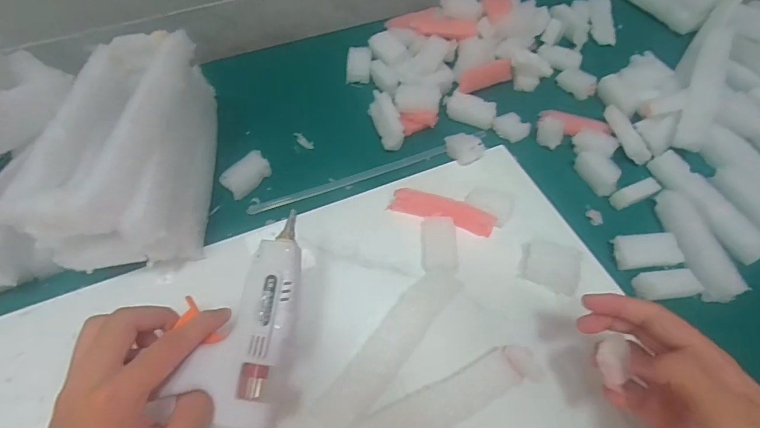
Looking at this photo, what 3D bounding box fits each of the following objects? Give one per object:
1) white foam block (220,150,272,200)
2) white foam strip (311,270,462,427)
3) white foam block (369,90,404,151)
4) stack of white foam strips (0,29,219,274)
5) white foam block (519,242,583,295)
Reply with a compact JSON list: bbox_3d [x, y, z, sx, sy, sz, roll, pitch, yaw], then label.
[{"bbox_3d":[-0.133,-0.039,0.439,0.026,0.020,0.050,32,61,19],"label":"white foam block"},{"bbox_3d":[0.010,0.102,0.342,0.032,0.009,0.150,34,61,19],"label":"white foam strip"},{"bbox_3d":[0.008,-0.101,0.475,0.024,0.030,0.062,-16,59,-11],"label":"white foam block"},{"bbox_3d":[-0.208,-0.064,0.380,0.095,0.114,0.224,0,56,-2],"label":"stack of white foam strips"},{"bbox_3d":[0.148,0.045,0.379,0.048,0.012,0.042,19,57,11],"label":"white foam block"}]

